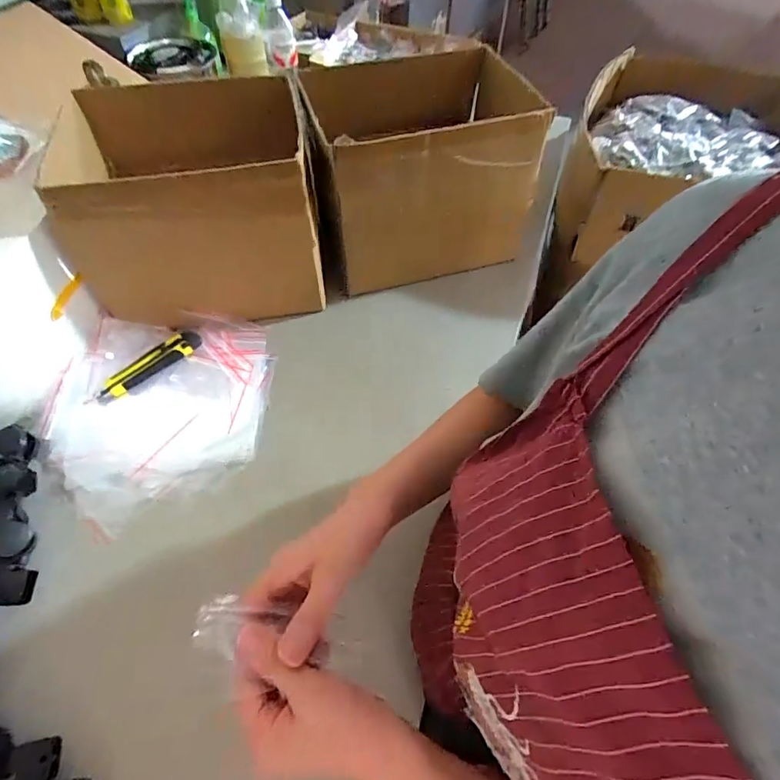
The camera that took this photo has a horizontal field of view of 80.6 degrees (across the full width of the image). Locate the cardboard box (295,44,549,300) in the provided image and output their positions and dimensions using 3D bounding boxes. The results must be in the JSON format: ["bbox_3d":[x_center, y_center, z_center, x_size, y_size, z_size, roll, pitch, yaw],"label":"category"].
[{"bbox_3d":[0.049,-0.381,0.767,0.320,0.249,0.312,-12,58,-9],"label":"cardboard box"}]

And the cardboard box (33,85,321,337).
[{"bbox_3d":[-0.294,-0.297,0.700,0.329,0.233,0.317,-10,57,-8],"label":"cardboard box"}]

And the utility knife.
[{"bbox_3d":[-0.342,-0.036,0.652,0.154,0.020,0.039,-34,64,-21],"label":"utility knife"}]

